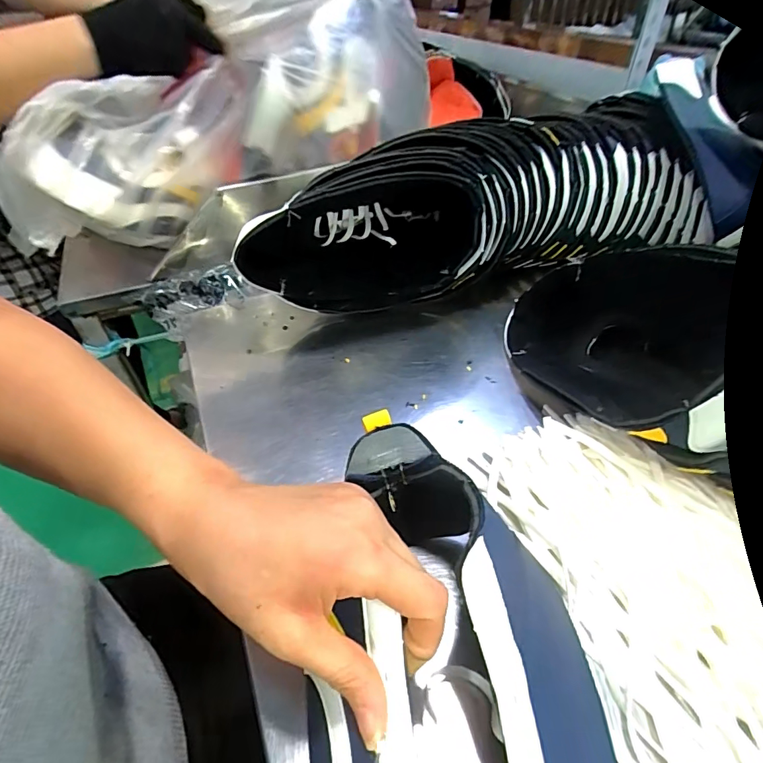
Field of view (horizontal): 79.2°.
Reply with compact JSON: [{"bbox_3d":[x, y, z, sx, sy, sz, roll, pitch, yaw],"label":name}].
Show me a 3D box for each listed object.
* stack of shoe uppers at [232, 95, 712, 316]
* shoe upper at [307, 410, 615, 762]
[{"bbox_3d":[0.094,-0.175,0.497,0.457,0.158,0.143,-10,44,-7],"label":"stack of shoe uppers"},{"bbox_3d":[0.038,0.145,0.222,0.143,0.073,0.256,-6,57,-3],"label":"shoe upper"}]

